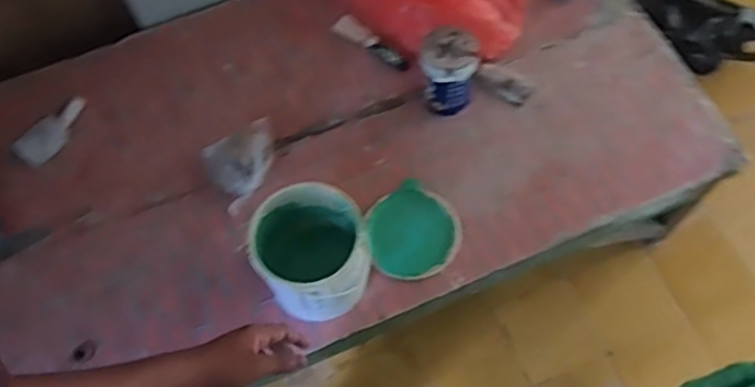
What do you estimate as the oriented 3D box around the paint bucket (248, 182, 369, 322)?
[{"bbox_3d":[-0.108,0.106,1.127,0.176,0.186,0.182,-1,65,2],"label":"paint bucket"}]

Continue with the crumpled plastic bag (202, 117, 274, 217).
[{"bbox_3d":[-0.260,-0.056,1.274,0.137,0.066,0.149,-22,66,-8],"label":"crumpled plastic bag"}]

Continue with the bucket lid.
[{"bbox_3d":[0.064,0.073,1.233,0.178,0.017,0.175,-1,65,2],"label":"bucket lid"}]

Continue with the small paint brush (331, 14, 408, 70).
[{"bbox_3d":[-0.011,-0.323,1.416,0.185,0.027,0.048,33,71,16],"label":"small paint brush"}]

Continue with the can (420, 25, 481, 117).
[{"bbox_3d":[0.138,-0.234,1.297,0.104,0.157,0.111,-1,65,2],"label":"can"}]

